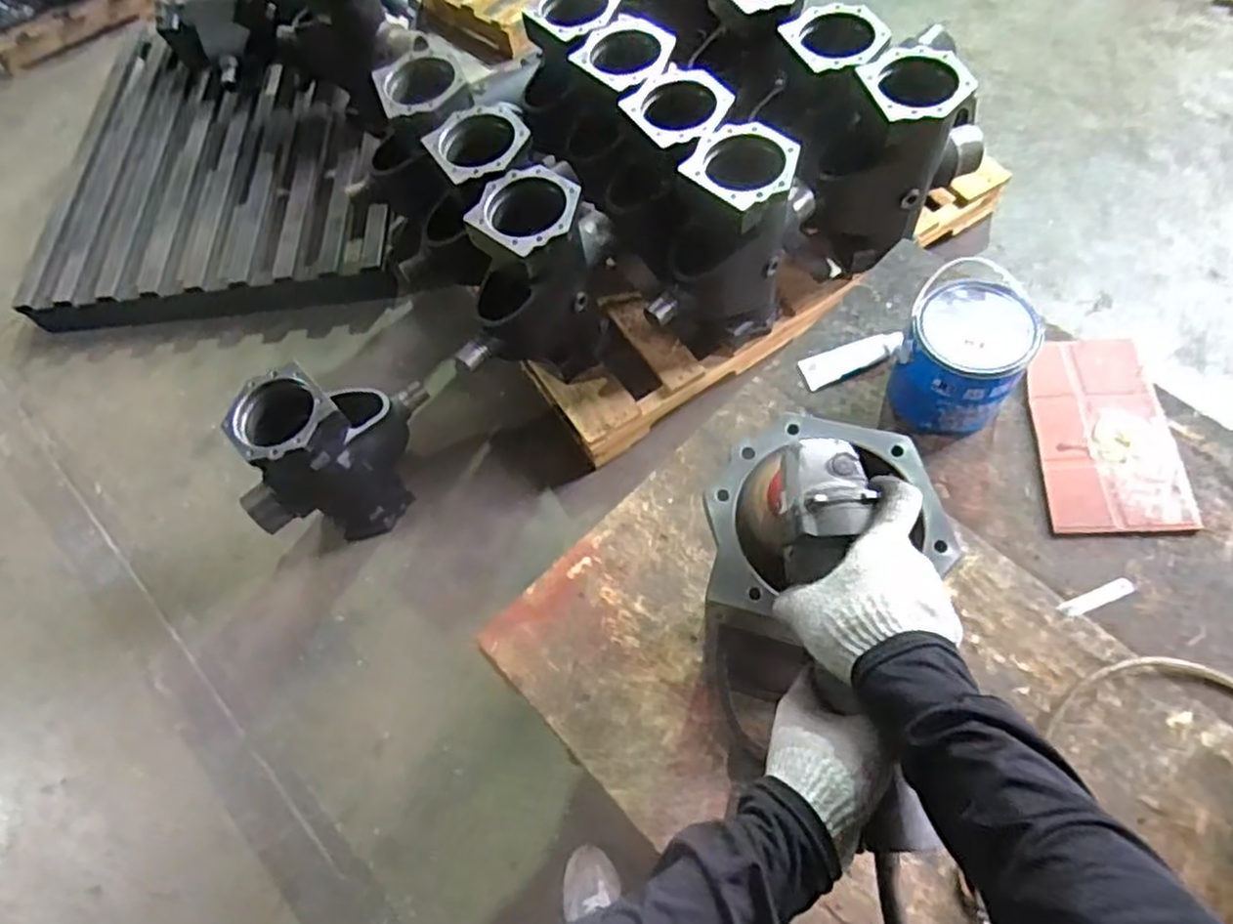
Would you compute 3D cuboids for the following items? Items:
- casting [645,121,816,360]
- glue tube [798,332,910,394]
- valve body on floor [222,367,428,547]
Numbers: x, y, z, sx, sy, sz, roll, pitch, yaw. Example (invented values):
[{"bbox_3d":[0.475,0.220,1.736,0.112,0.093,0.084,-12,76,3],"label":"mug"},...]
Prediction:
[{"bbox_3d":[0.225,-0.397,1.428,0.220,0.430,0.346,17,67,14],"label":"casting"},{"bbox_3d":[0.356,-0.156,1.081,0.155,0.024,0.060,-18,63,-2],"label":"glue tube"},{"bbox_3d":[-0.564,-0.019,1.455,0.234,0.422,0.359,16,69,15],"label":"valve body on floor"}]

